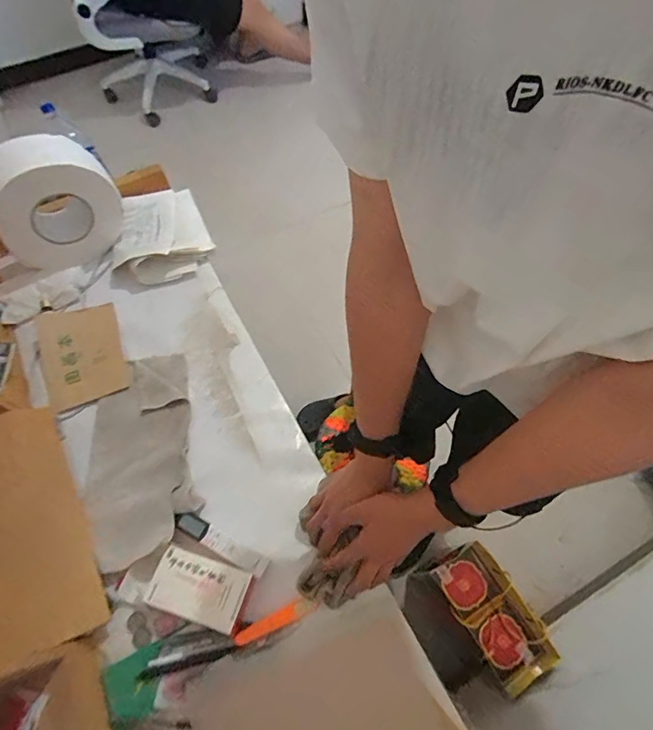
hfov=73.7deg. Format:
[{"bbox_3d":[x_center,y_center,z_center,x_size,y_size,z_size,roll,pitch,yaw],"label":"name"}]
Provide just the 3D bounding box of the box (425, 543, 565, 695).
[{"bbox_3d":[0.351,0.523,0.915,0.134,0.087,0.270,-31,67,-13],"label":"box"}]

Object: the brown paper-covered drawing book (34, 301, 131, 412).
[{"bbox_3d":[-0.420,-0.019,0.749,0.126,0.019,0.187,-14,63,-22],"label":"brown paper-covered drawing book"}]

